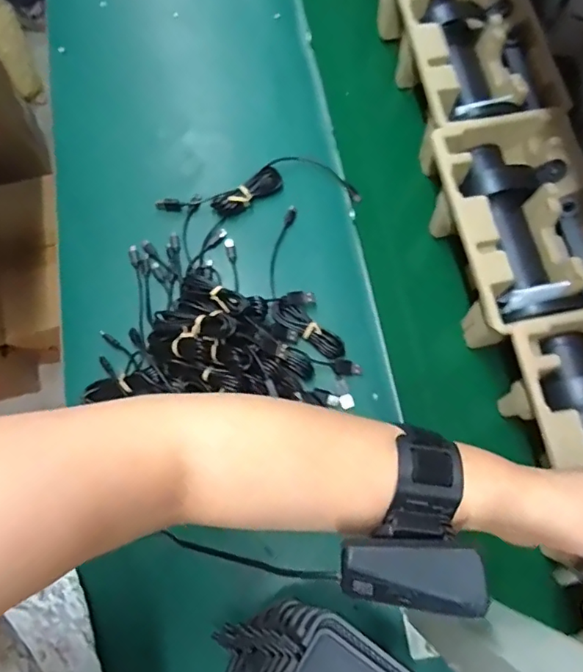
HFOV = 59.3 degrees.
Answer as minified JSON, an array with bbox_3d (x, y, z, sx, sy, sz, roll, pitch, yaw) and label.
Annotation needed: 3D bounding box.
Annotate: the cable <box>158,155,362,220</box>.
[{"bbox_3d":[-0.040,-0.184,0.615,0.235,0.019,0.069,-12,74,-4],"label":"cable"}]

